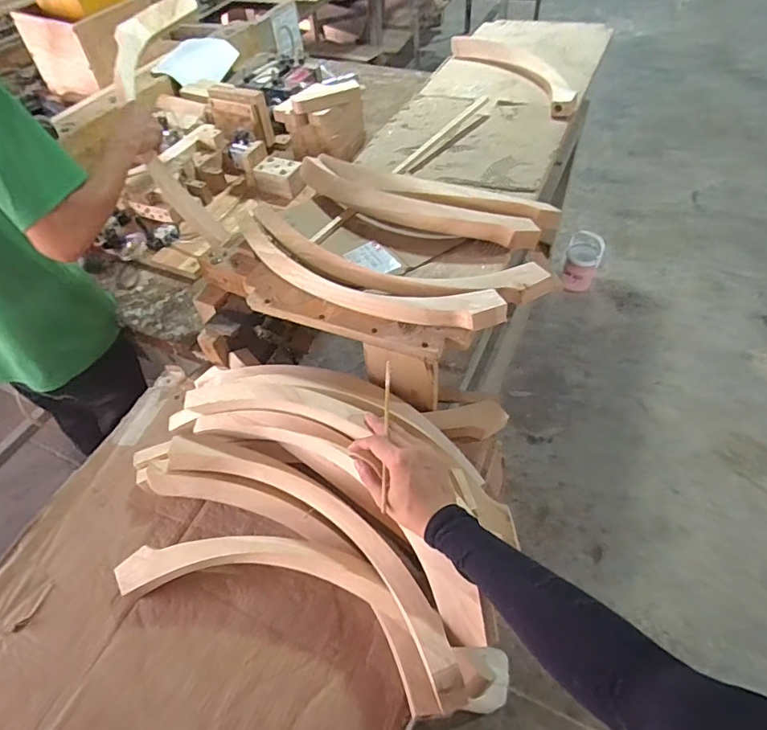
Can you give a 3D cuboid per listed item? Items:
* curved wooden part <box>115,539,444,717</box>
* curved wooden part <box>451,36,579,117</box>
[{"bbox_3d":[-0.130,0.297,0.638,0.438,0.054,0.134,13,54,15],"label":"curved wooden part"},{"bbox_3d":[0.328,-0.728,1.194,0.093,0.053,0.462,-23,53,-13],"label":"curved wooden part"}]

